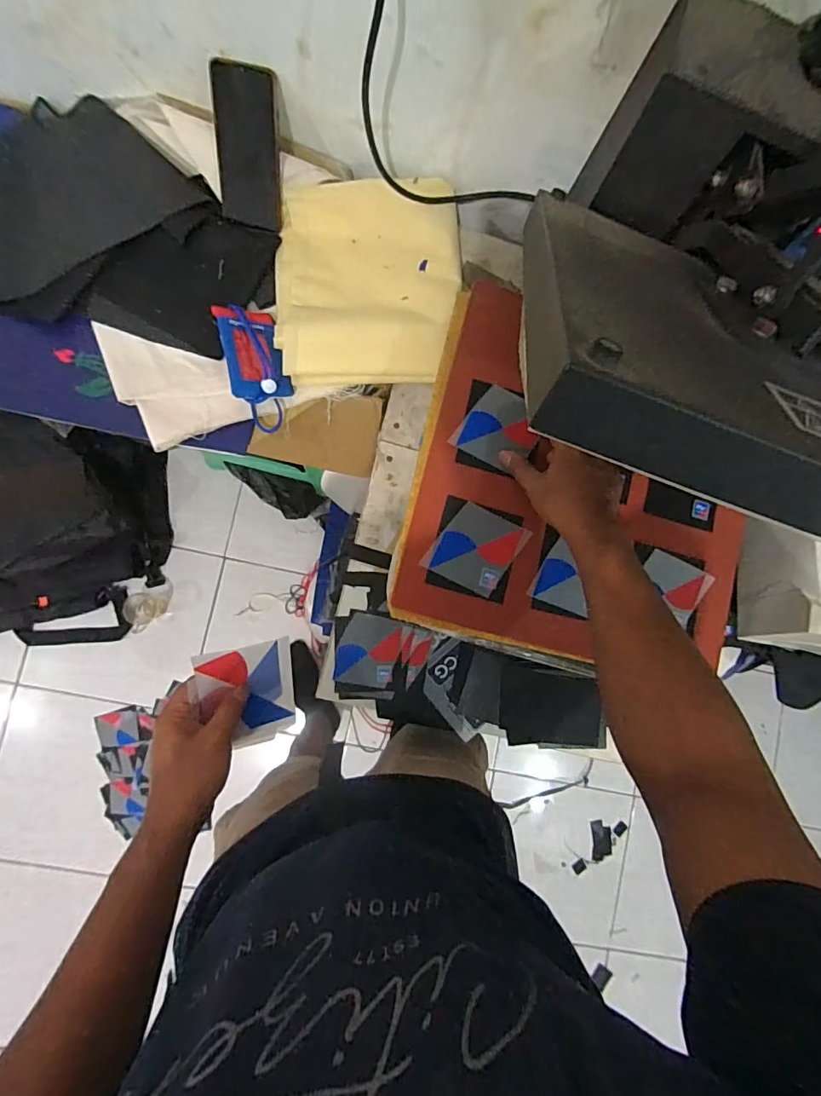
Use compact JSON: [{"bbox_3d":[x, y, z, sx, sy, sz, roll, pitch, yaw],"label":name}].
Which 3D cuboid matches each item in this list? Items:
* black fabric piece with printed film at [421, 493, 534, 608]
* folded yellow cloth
[{"bbox_3d":[0.072,0.002,0.528,0.098,0.006,0.099,18,85,-5],"label":"black fabric piece with printed film"},{"bbox_3d":[-0.055,-0.360,0.641,0.239,0.066,0.279,-3,90,-6],"label":"folded yellow cloth"}]

